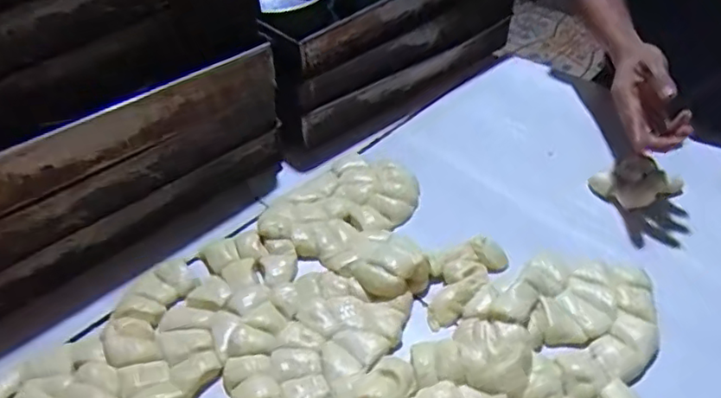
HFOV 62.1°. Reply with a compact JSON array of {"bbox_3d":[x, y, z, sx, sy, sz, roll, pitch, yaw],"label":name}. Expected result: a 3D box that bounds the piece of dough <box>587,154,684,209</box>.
[{"bbox_3d":[0.325,-0.018,0.708,0.090,0.020,0.065,-24,46,-24],"label":"piece of dough"}]

